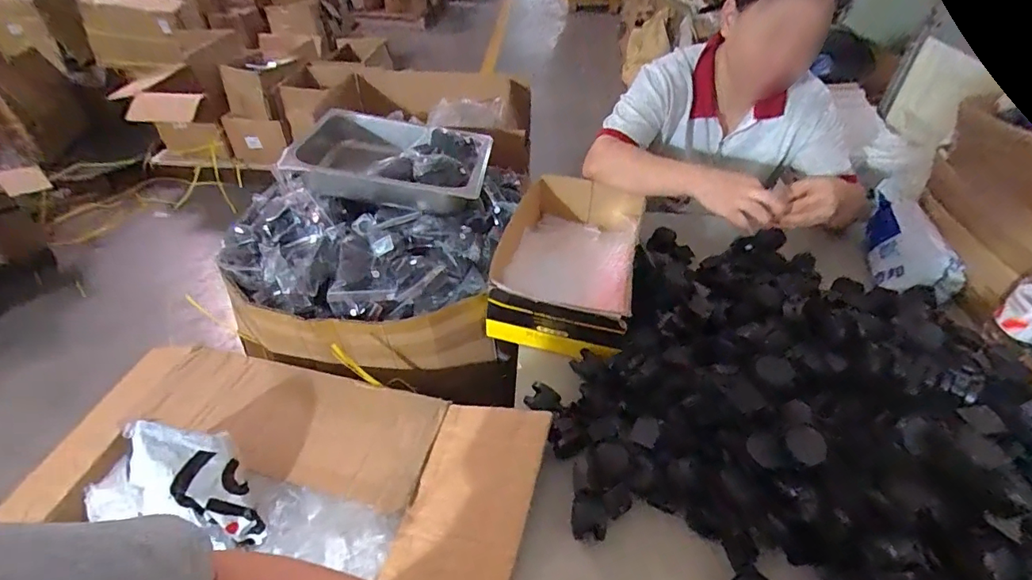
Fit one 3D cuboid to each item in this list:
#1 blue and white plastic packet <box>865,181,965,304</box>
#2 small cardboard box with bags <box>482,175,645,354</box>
[{"bbox_3d":[0.689,-0.087,0.899,0.103,0.079,0.243,3,55,3],"label":"blue and white plastic packet"},{"bbox_3d":[0.091,-0.049,0.848,0.213,0.103,0.366,10,42,10],"label":"small cardboard box with bags"}]

